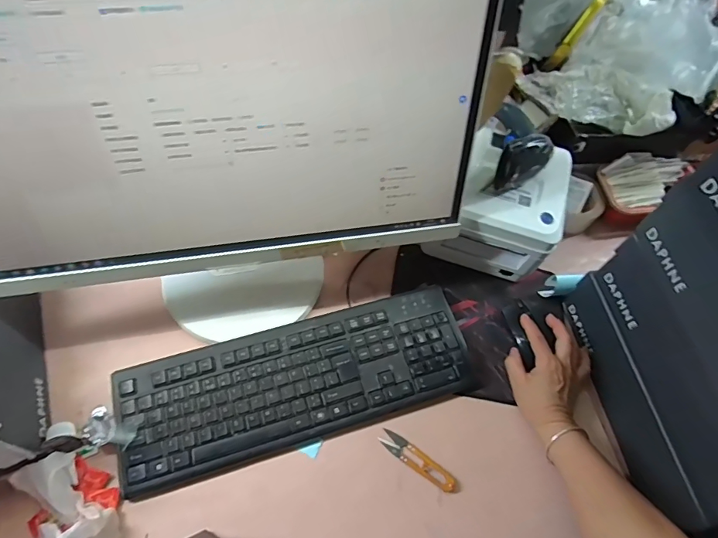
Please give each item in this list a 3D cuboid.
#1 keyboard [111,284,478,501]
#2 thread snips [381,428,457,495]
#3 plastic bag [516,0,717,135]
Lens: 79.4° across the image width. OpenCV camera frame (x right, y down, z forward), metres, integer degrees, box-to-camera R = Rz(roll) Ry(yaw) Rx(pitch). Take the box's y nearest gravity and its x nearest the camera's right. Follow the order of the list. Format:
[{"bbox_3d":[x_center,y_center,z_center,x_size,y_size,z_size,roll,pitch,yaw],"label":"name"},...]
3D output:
[{"bbox_3d":[-0.072,0.140,0.556,0.434,0.026,0.151,-14,64,-11],"label":"keyboard"},{"bbox_3d":[0.072,0.233,0.527,0.101,0.008,0.023,33,65,13],"label":"thread snips"},{"bbox_3d":[0.404,-0.391,0.623,0.262,0.195,0.329,11,62,3],"label":"plastic bag"}]

